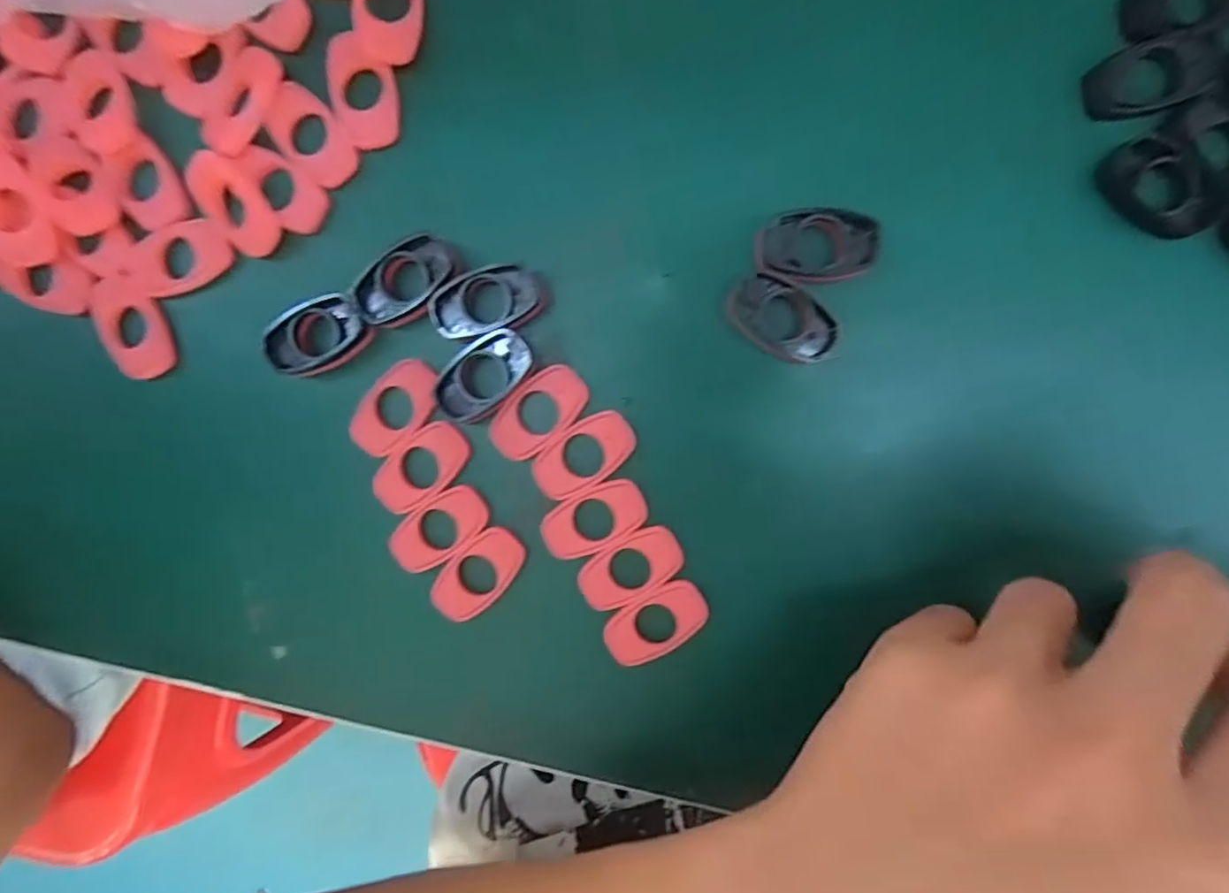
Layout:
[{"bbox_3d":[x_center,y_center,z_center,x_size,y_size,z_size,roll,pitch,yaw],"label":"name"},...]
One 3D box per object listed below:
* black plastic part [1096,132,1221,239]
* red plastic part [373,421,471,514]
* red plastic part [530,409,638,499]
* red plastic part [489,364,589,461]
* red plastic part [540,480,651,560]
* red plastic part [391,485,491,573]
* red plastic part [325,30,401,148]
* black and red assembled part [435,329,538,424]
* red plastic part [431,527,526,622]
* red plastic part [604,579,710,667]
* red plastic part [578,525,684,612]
[{"bbox_3d":[0.148,-0.070,0.164,0.022,0.004,0.031,-38,90,5],"label":"black plastic part"},{"bbox_3d":[-0.060,0.006,0.186,0.031,0.004,0.019,-37,90,5],"label":"red plastic part"},{"bbox_3d":[-0.009,0.003,0.183,0.032,0.004,0.018,-37,90,5],"label":"red plastic part"},{"bbox_3d":[-0.023,-0.010,0.183,0.032,0.004,0.019,-44,90,5],"label":"red plastic part"},{"bbox_3d":[-0.006,0.022,0.184,0.032,0.004,0.018,-27,91,5],"label":"red plastic part"},{"bbox_3d":[-0.055,0.026,0.188,0.032,0.004,0.018,-40,90,5],"label":"red plastic part"},{"bbox_3d":[-0.074,-0.105,0.178,0.019,0.005,0.029,-4,93,4],"label":"red plastic part"},{"bbox_3d":[-0.039,-0.021,0.181,0.030,0.008,0.019,-44,90,5],"label":"black and red assembled part"},{"bbox_3d":[-0.043,0.040,0.188,0.032,0.004,0.018,-45,90,5],"label":"red plastic part"},{"bbox_3d":[0.013,0.054,0.184,0.033,0.004,0.018,-33,91,5],"label":"red plastic part"},{"bbox_3d":[0.005,0.037,0.184,0.033,0.004,0.018,-33,91,5],"label":"red plastic part"}]

